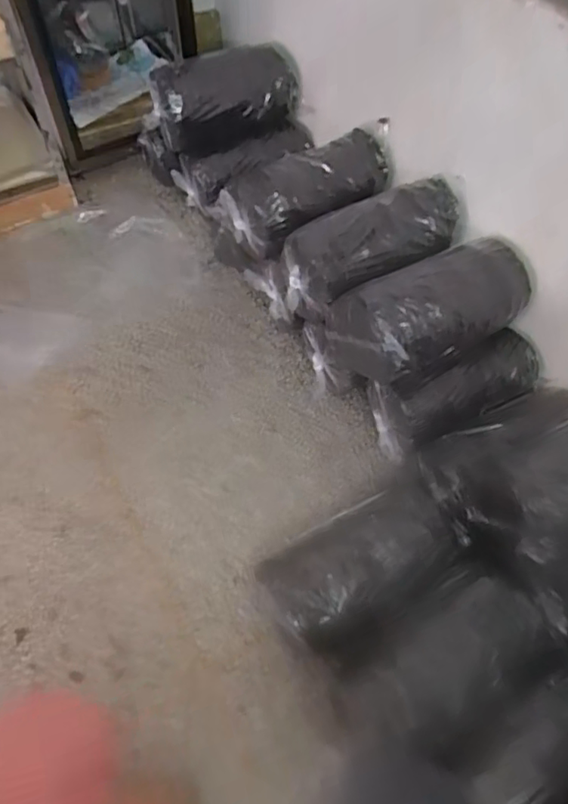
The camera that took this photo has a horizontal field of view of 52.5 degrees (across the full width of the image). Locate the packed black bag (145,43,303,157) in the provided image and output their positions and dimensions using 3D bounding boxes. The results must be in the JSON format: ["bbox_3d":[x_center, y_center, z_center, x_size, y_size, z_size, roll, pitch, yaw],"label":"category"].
[{"bbox_3d":[-0.166,-0.856,1.650,0.411,0.200,0.183,-15,60,-10],"label":"packed black bag"}]

